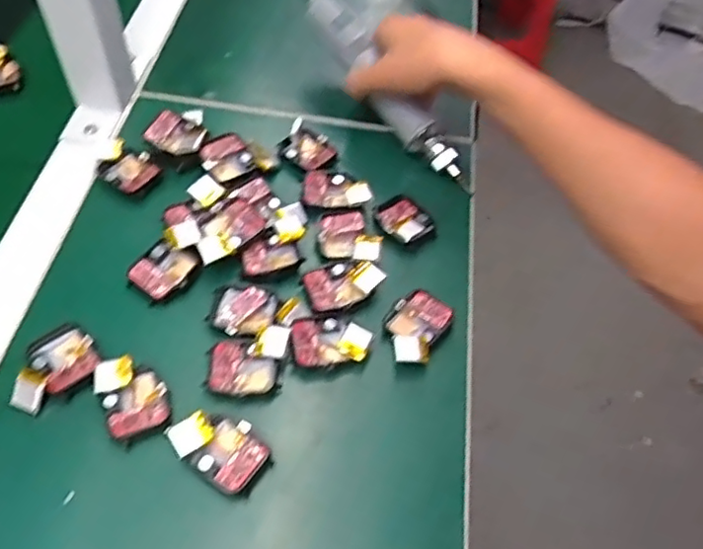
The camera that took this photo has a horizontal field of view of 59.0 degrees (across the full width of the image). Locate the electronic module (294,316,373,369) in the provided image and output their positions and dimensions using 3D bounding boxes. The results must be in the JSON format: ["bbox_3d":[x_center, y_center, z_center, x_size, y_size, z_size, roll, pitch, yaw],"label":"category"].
[{"bbox_3d":[-0.013,0.043,0.407,0.050,0.009,0.034,-2,54,-7],"label":"electronic module"}]

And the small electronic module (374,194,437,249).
[{"bbox_3d":[0.041,-0.041,0.484,0.037,0.008,0.045,-32,63,-25],"label":"small electronic module"}]

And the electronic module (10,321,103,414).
[{"bbox_3d":[-0.186,0.057,0.386,0.053,0.017,0.042,-31,62,-24],"label":"electronic module"}]

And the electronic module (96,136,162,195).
[{"bbox_3d":[-0.177,-0.086,0.487,0.053,0.010,0.037,31,57,16],"label":"electronic module"}]

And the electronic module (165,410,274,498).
[{"bbox_3d":[-0.076,0.101,0.364,0.054,0.018,0.036,30,57,16],"label":"electronic module"}]

